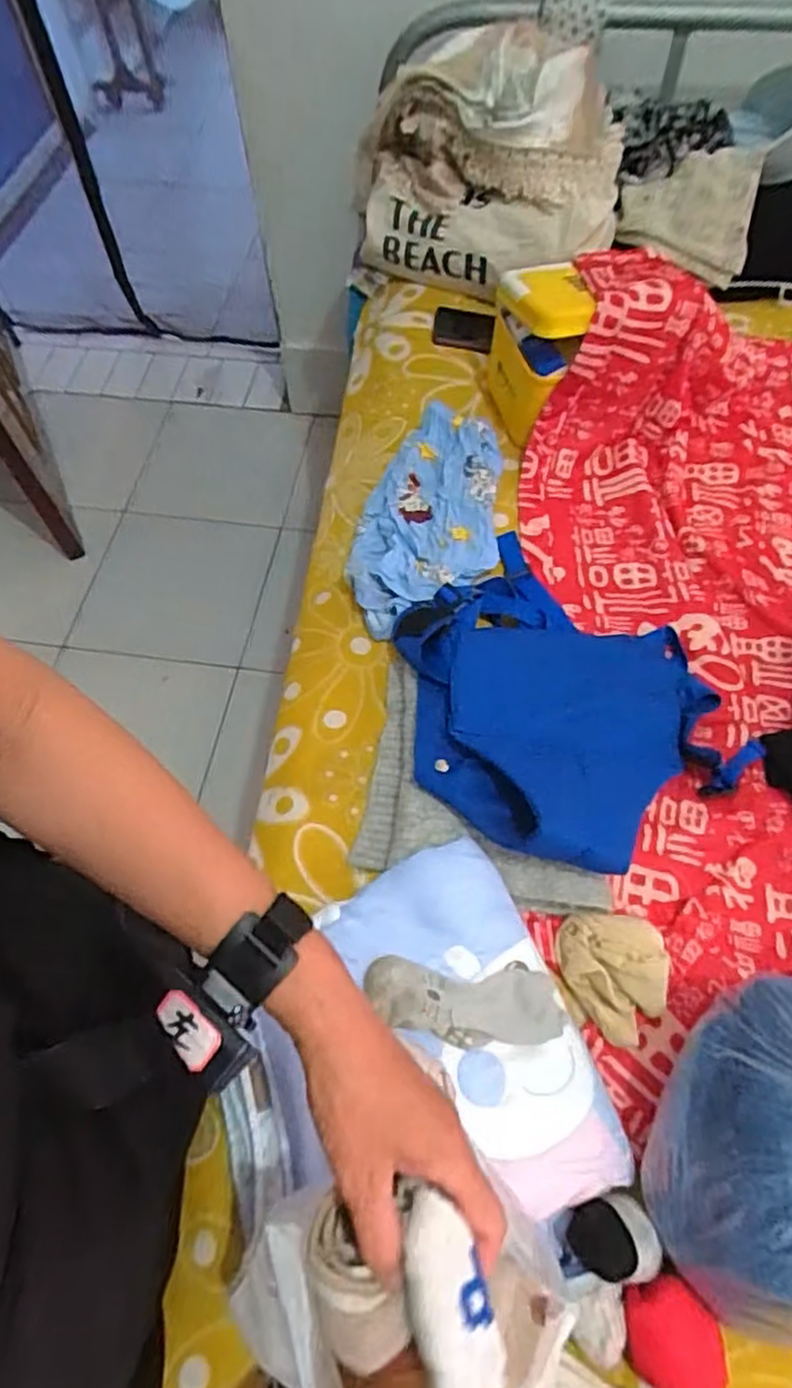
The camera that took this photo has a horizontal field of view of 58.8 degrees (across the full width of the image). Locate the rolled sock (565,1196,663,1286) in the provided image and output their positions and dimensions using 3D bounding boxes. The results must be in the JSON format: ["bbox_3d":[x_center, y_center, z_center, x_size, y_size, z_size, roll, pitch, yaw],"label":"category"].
[{"bbox_3d":[0.156,0.391,0.503,0.061,0.028,0.048,0,61,4],"label":"rolled sock"}]

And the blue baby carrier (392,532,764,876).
[{"bbox_3d":[0.153,-0.007,0.717,0.321,0.083,0.354,-34,64,-14],"label":"blue baby carrier"}]

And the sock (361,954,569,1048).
[{"bbox_3d":[0.055,0.250,0.570,0.162,0.025,0.059,11,61,-10],"label":"sock"}]

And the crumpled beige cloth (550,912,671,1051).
[{"bbox_3d":[0.185,0.240,0.600,0.083,0.043,0.101,1,61,5],"label":"crumpled beige cloth"}]

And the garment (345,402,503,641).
[{"bbox_3d":[0.036,-0.217,0.859,0.174,0.058,0.321,3,61,6],"label":"garment"}]

